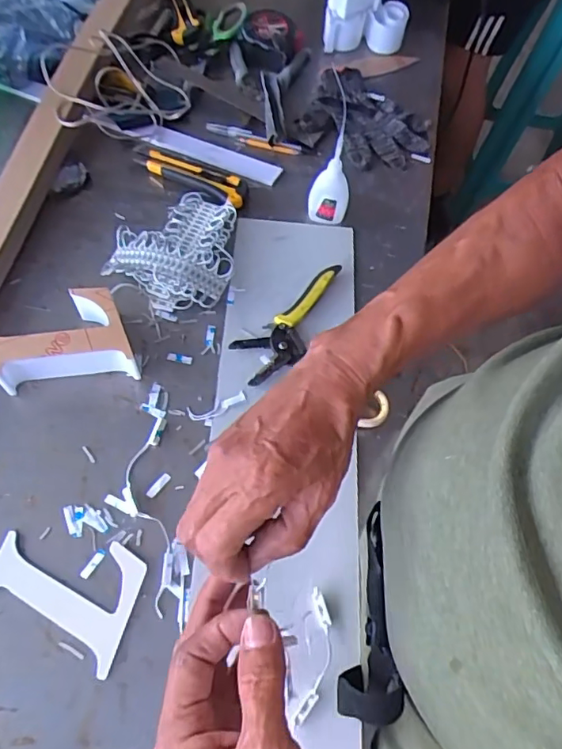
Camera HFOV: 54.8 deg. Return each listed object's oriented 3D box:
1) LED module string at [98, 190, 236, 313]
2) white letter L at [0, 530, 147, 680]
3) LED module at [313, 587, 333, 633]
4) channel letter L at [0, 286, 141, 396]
[{"bbox_3d":[-0.116,-0.145,0.603,0.126,0.031,0.153,9,61,2],"label":"LED module string"},{"bbox_3d":[-0.171,0.168,0.441,0.129,0.006,0.083,28,63,11],"label":"white letter L"},{"bbox_3d":[0.033,0.191,0.440,0.011,0.004,0.035,-15,63,-11],"label":"LED module"},{"bbox_3d":[-0.211,-0.035,0.529,0.131,0.046,0.088,-8,62,-8],"label":"channel letter L"}]

